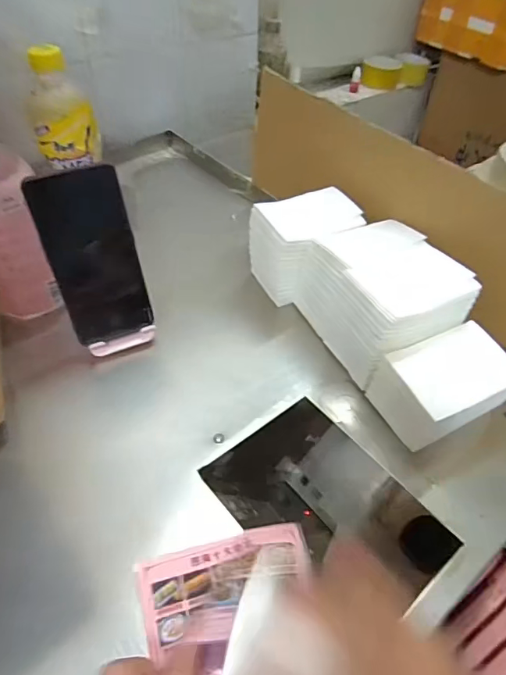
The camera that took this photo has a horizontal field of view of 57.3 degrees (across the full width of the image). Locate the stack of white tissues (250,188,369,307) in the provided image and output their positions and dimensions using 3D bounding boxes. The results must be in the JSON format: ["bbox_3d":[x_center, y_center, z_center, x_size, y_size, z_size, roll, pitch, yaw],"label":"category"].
[{"bbox_3d":[0.058,-0.095,0.519,0.108,0.106,0.080,-17,50,-18],"label":"stack of white tissues"}]

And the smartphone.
[{"bbox_3d":[-0.142,-0.070,0.424,0.076,0.160,0.007,-22,35,-21],"label":"smartphone"}]

